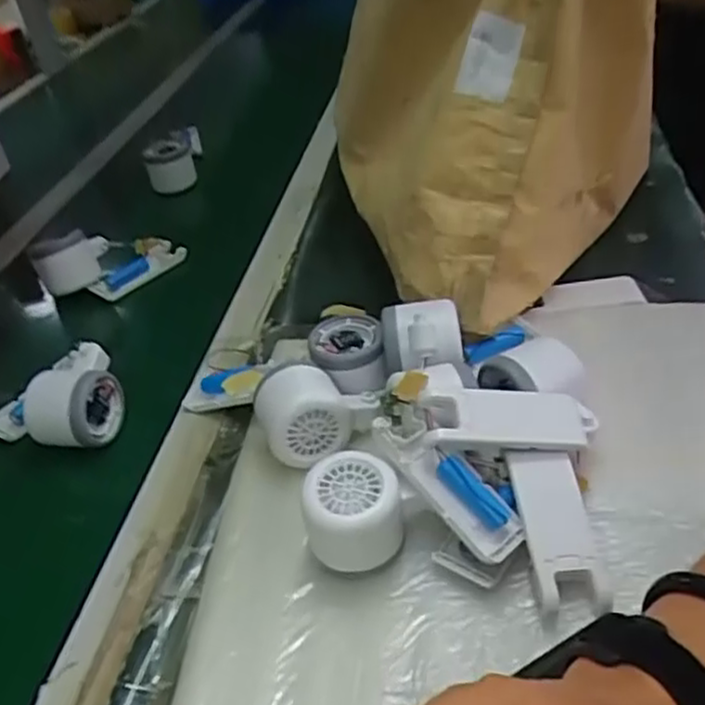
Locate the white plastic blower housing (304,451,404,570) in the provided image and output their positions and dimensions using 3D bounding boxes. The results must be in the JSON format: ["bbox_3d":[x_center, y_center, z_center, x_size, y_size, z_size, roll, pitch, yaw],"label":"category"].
[{"bbox_3d":[0.001,0.097,0.430,0.057,0.058,0.053,-10,36,-3],"label":"white plastic blower housing"}]

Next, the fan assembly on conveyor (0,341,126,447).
[{"bbox_3d":[-0.242,0.034,0.573,0.115,0.052,0.072,3,38,14],"label":"fan assembly on conveyor"}]

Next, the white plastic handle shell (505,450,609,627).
[{"bbox_3d":[0.116,0.102,0.413,0.039,0.020,0.094,-6,56,2],"label":"white plastic handle shell"}]

